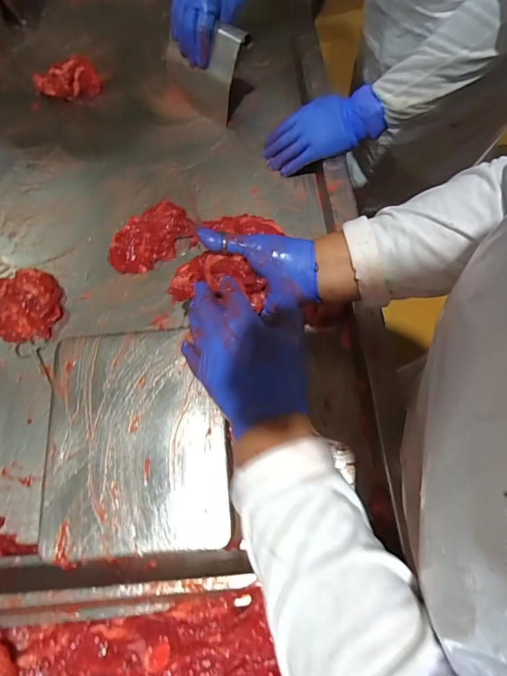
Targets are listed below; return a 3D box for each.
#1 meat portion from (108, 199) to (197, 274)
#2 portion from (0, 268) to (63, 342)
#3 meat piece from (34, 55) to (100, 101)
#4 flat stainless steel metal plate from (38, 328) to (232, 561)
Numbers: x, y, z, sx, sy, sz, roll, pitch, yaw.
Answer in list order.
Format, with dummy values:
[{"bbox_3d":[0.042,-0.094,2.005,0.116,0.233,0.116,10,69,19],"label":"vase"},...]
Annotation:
[{"bbox_3d":[-0.159,-0.153,0.592,0.138,0.036,0.085,-33,73,-10],"label":"meat portion"},{"bbox_3d":[-0.344,-0.048,0.569,0.112,0.030,0.103,-5,70,0],"label":"portion"},{"bbox_3d":[-0.335,-0.465,0.690,0.110,0.030,0.059,-8,71,-1],"label":"meat piece"},{"bbox_3d":[-0.120,0.097,0.394,0.182,0.011,0.217,-4,70,0],"label":"flat stainless steel metal plate"}]

